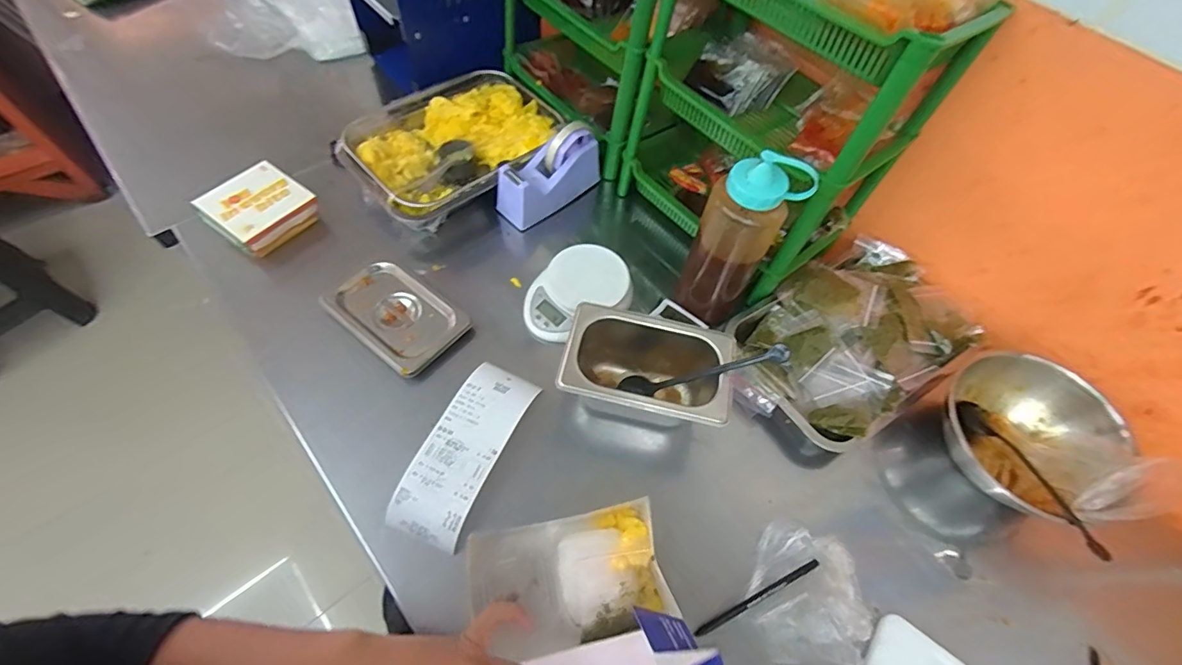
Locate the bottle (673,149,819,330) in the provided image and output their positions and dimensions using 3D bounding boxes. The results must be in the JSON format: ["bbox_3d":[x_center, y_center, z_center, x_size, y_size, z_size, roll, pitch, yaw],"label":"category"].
[{"bbox_3d":[0.162,-0.100,0.580,0.090,0.232,0.062,33,62,15],"label":"bottle"}]

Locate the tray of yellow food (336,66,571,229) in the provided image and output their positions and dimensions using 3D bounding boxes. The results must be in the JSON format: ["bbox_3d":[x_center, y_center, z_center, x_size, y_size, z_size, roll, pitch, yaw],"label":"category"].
[{"bbox_3d":[-0.200,-0.284,0.760,0.301,0.055,0.211,-36,68,-19],"label":"tray of yellow food"}]

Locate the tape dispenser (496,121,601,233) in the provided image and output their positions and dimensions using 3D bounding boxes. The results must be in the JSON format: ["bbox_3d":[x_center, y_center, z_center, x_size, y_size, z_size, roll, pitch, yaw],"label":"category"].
[{"bbox_3d":[-0.061,-0.231,0.720,0.158,0.097,0.063,-35,68,-23],"label":"tape dispenser"}]

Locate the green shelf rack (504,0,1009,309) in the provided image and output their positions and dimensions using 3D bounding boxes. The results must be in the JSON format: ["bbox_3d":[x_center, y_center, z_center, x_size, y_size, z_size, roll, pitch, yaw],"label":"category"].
[{"bbox_3d":[0.108,-0.372,0.671,0.267,0.332,0.609,-37,68,-19],"label":"green shelf rack"}]

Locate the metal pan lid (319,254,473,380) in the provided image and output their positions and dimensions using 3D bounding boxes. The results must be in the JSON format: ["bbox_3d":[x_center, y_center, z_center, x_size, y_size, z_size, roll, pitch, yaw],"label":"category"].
[{"bbox_3d":[-0.239,-0.024,0.621,0.165,0.019,0.106,35,66,16],"label":"metal pan lid"}]

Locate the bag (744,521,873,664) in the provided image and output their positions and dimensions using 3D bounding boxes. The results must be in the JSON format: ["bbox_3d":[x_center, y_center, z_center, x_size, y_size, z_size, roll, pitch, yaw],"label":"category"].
[{"bbox_3d":[0.197,0.244,0.474,0.093,0.049,0.125,-4,59,-8],"label":"bag"}]

